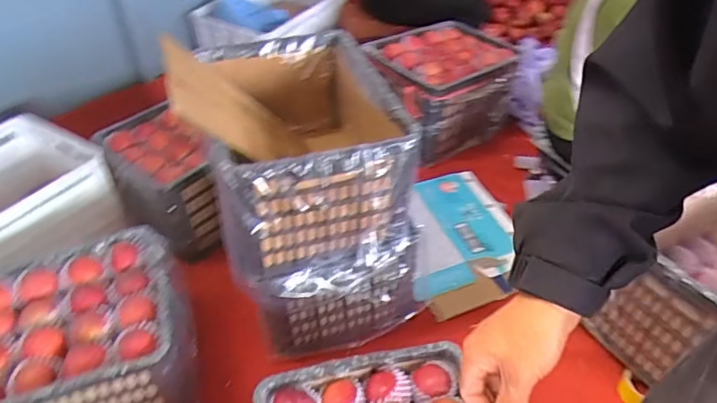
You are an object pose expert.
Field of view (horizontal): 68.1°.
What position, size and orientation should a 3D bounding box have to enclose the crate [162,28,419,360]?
[{"bbox_3d":[-0.121,-0.037,1.289,0.465,0.643,0.514,-13,44,-13],"label":"crate"}]

